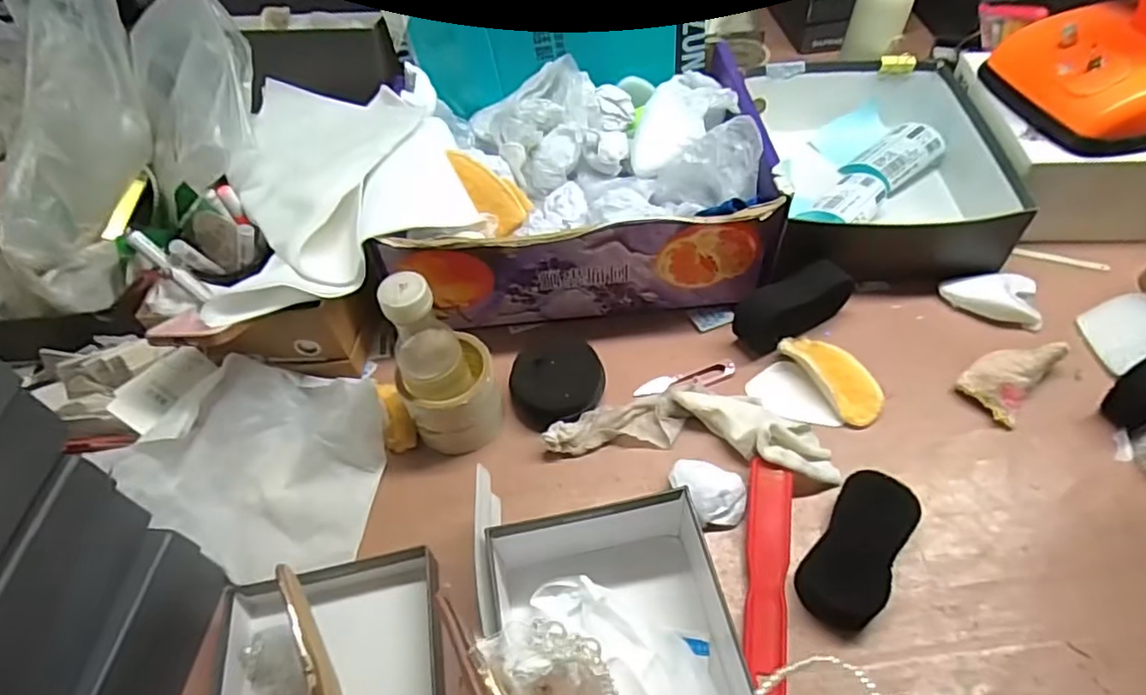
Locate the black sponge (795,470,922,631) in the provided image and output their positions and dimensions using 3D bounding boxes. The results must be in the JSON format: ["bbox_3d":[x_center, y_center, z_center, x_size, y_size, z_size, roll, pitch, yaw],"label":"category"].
[{"bbox_3d":[0.234,0.163,0.514,0.061,0.030,0.127,30,61,25],"label":"black sponge"}]

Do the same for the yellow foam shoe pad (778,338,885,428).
[{"bbox_3d":[0.255,0.027,0.615,0.046,0.025,0.109,-35,71,-21],"label":"yellow foam shoe pad"}]

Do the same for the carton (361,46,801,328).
[{"bbox_3d":[0.006,-0.179,0.714,0.386,0.148,0.273,-5,52,1],"label":"carton"}]

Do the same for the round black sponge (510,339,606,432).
[{"bbox_3d":[-0.017,0.034,0.630,0.092,0.042,0.088,-2,52,3],"label":"round black sponge"}]

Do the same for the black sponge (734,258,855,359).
[{"bbox_3d":[0.227,-0.040,0.645,0.127,0.061,0.049,-29,54,0],"label":"black sponge"}]

